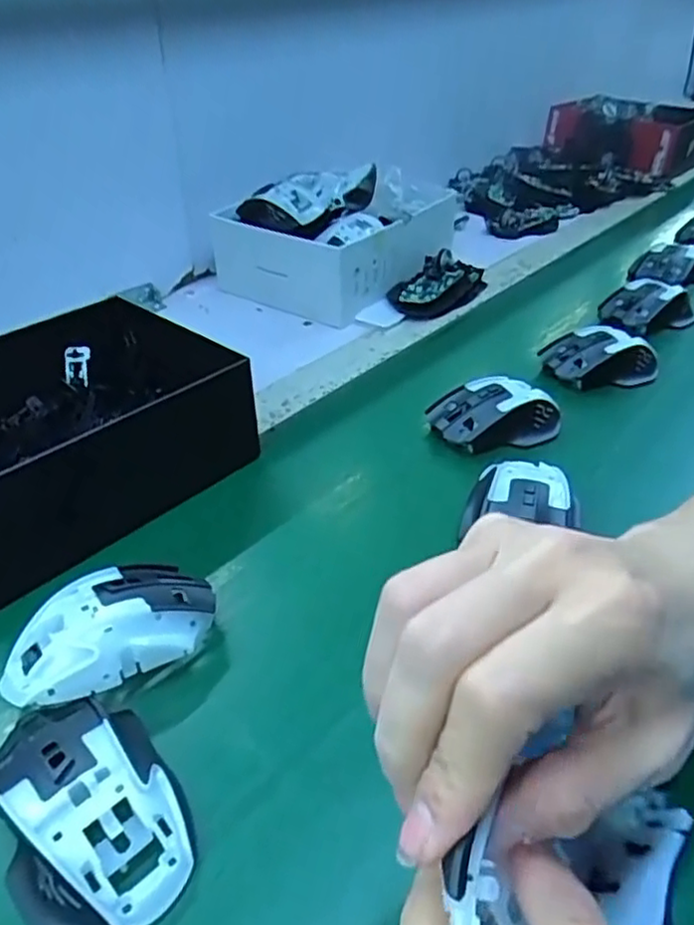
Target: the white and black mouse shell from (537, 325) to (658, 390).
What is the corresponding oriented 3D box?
[{"bbox_3d":[0.234,-0.097,0.624,0.109,0.039,0.060,-6,40,-10],"label":"white and black mouse shell"}]

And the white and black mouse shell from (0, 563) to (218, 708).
[{"bbox_3d":[-0.129,0.095,0.370,0.111,0.046,0.067,-25,43,-30],"label":"white and black mouse shell"}]

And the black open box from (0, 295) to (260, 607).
[{"bbox_3d":[-0.212,-0.027,0.495,0.195,0.090,0.226,29,45,33],"label":"black open box"}]

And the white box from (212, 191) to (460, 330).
[{"bbox_3d":[-0.022,-0.252,0.790,0.195,0.091,0.200,30,47,29],"label":"white box"}]

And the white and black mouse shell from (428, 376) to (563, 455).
[{"bbox_3d":[0.123,-0.039,0.553,0.109,0.046,0.062,-8,37,-11],"label":"white and black mouse shell"}]

